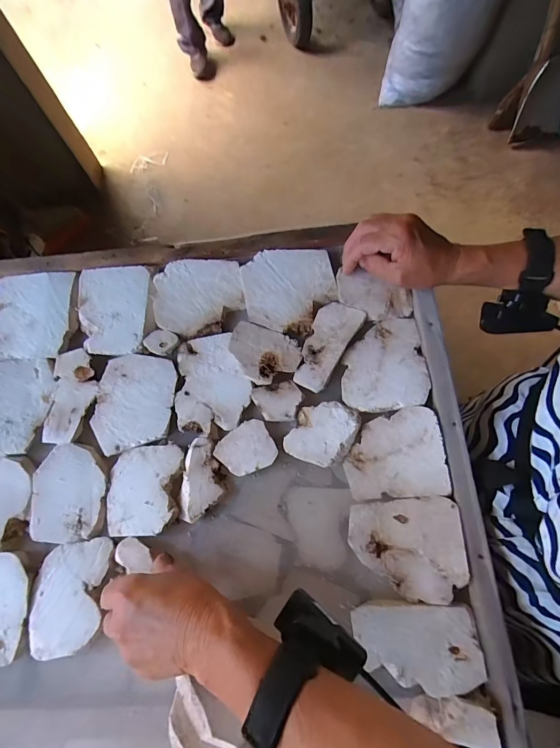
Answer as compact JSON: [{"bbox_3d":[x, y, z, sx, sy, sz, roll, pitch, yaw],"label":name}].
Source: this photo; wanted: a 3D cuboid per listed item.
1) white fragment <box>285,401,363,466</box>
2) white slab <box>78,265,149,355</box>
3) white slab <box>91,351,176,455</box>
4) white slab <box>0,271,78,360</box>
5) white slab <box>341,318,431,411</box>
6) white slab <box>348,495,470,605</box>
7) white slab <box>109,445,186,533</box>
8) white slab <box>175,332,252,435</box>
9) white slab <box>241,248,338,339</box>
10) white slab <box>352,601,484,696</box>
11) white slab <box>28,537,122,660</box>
[{"bbox_3d":[0.046,0.062,0.391,0.064,0.018,0.069,24,74,13],"label":"white fragment"},{"bbox_3d":[-0.208,-0.080,0.449,0.089,0.018,0.111,-2,70,5],"label":"white slab"},{"bbox_3d":[-0.168,0.033,0.420,0.087,0.011,0.110,5,71,7],"label":"white slab"},{"bbox_3d":[-0.311,-0.074,0.455,0.107,0.015,0.111,-4,70,4],"label":"white slab"},{"bbox_3d":[0.112,-0.012,0.398,0.087,0.012,0.100,-7,69,3],"label":"white slab"},{"bbox_3d":[0.122,0.166,0.347,0.099,0.025,0.087,-5,70,4],"label":"white slab"},{"bbox_3d":[-0.148,0.124,0.397,0.079,0.012,0.092,-1,71,0],"label":"white slab"},{"bbox_3d":[-0.078,0.009,0.424,0.084,0.012,0.112,-3,70,5],"label":"white slab"},{"bbox_3d":[0.011,-0.102,0.435,0.109,0.017,0.102,-3,70,4],"label":"white slab"},{"bbox_3d":[0.120,0.238,0.319,0.105,0.013,0.065,-1,70,5],"label":"white slab"},{"bbox_3d":[-0.208,0.219,0.361,0.078,0.015,0.095,-9,69,2],"label":"white slab"}]

